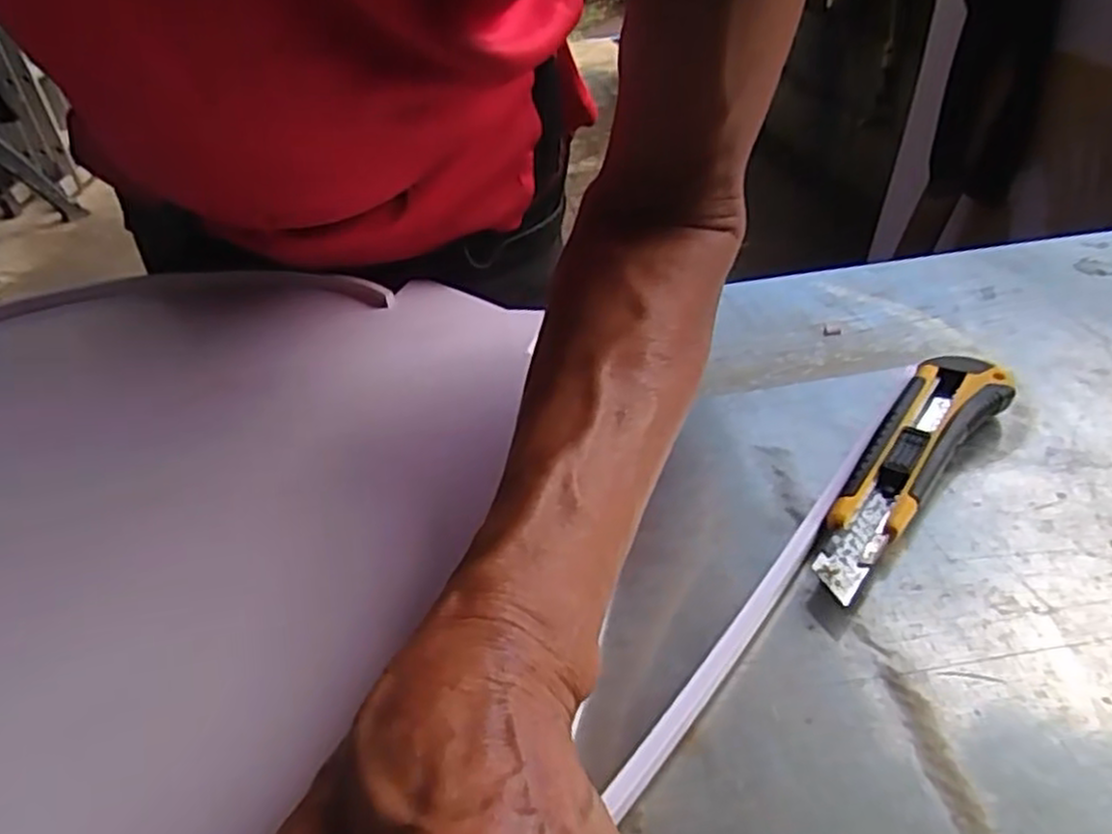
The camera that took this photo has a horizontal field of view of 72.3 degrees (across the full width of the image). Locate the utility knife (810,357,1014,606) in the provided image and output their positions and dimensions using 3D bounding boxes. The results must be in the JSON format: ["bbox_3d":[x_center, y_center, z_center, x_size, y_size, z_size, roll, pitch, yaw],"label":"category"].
[{"bbox_3d":[0.151,0.023,0.333,0.036,0.021,0.161,24,46,35],"label":"utility knife"}]

